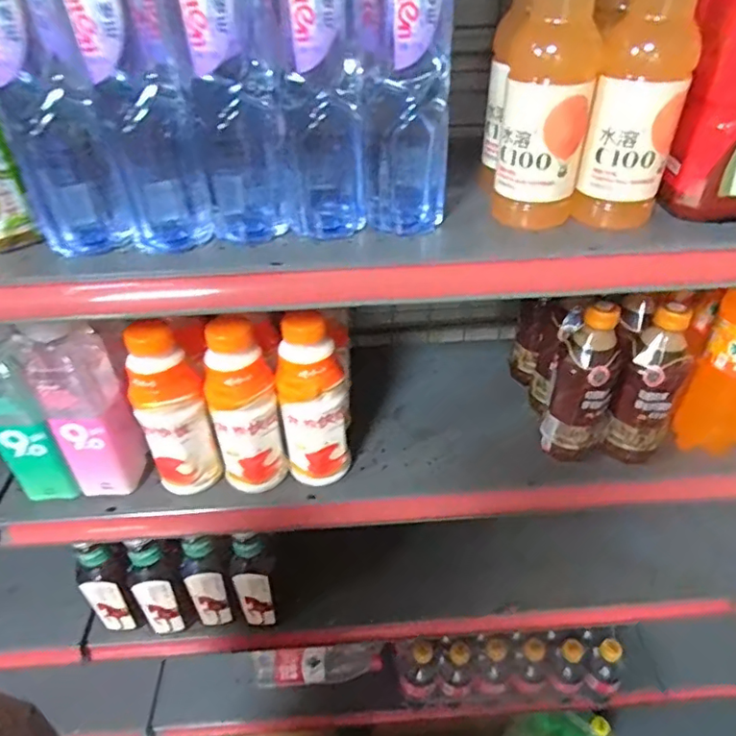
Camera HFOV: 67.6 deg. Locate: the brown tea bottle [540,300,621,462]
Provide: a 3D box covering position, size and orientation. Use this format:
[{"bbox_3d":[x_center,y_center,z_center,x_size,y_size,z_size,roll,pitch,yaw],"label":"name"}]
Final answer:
[{"bbox_3d":[0.226,0.009,0.573,0.056,0.175,0.074,15,42,21],"label":"brown tea bottle"}]

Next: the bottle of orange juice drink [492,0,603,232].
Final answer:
[{"bbox_3d":[0.131,-0.209,0.409,0.070,0.200,0.063,9,40,13],"label":"bottle of orange juice drink"}]

